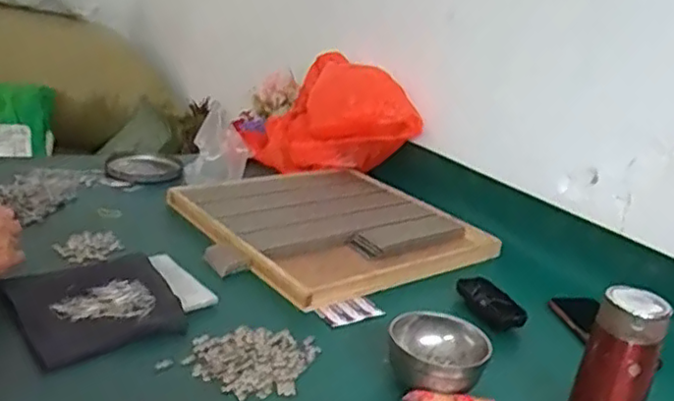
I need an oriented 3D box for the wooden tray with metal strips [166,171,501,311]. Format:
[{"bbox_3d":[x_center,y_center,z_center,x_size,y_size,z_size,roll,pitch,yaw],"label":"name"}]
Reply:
[{"bbox_3d":[-0.001,0.034,1.081,0.414,0.034,0.389,-9,26,-38],"label":"wooden tray with metal strips"}]

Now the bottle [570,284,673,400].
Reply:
[{"bbox_3d":[0.280,0.173,0.656,0.064,0.172,0.064,17,22,24],"label":"bottle"}]

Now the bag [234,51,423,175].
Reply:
[{"bbox_3d":[-0.015,-0.187,1.371,0.332,0.195,0.212,3,21,-12],"label":"bag"}]

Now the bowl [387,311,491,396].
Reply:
[{"bbox_3d":[0.108,0.173,0.712,0.105,0.064,0.100,7,20,-3],"label":"bowl"}]

